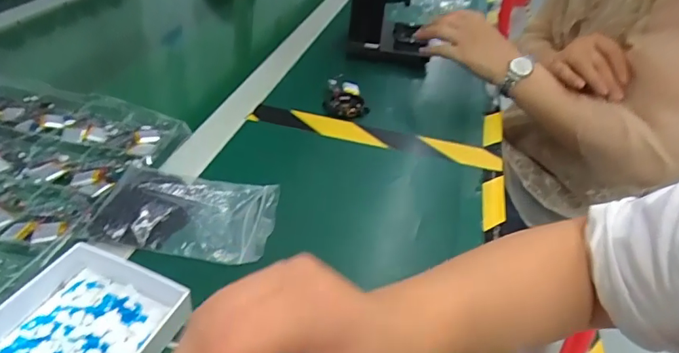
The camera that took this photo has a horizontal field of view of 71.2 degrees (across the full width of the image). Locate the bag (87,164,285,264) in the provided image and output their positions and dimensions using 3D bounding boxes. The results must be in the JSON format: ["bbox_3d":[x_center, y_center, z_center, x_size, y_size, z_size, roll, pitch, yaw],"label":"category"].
[{"bbox_3d":[-0.130,0.028,0.410,0.139,0.021,0.090,8,38,2],"label":"bag"}]

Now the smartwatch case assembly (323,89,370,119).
[{"bbox_3d":[0.009,-0.090,0.593,0.046,0.014,0.050,-14,42,-24],"label":"smartwatch case assembly"}]

